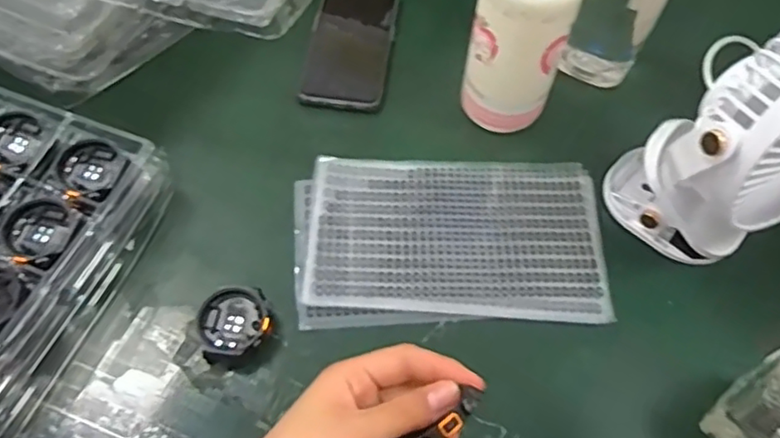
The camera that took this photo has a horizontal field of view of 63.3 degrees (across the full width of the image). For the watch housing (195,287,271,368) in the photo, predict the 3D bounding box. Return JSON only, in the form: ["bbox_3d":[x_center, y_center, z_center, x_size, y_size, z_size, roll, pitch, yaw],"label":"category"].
[{"bbox_3d":[-0.110,0.073,0.443,0.051,0.019,0.046,-31,65,-20],"label":"watch housing"}]

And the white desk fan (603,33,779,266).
[{"bbox_3d":[0.247,-0.061,0.437,0.144,0.193,0.109,-17,61,-13],"label":"white desk fan"}]

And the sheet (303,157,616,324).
[{"bbox_3d":[0.052,0.008,0.497,0.225,0.005,0.141,4,58,-1],"label":"sheet"}]

